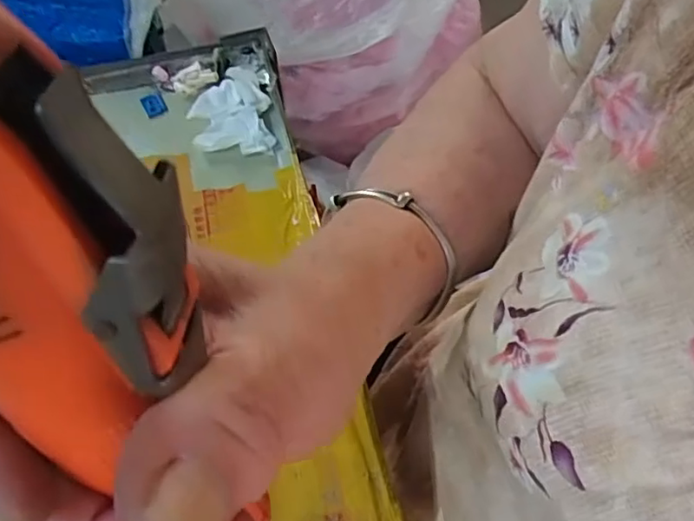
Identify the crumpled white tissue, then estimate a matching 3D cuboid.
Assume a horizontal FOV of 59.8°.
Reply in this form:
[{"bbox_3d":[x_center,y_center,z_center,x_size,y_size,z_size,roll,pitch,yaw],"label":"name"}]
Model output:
[{"bbox_3d":[-0.084,-0.106,0.430,0.056,0.017,0.068,-12,55,-5],"label":"crumpled white tissue"}]

